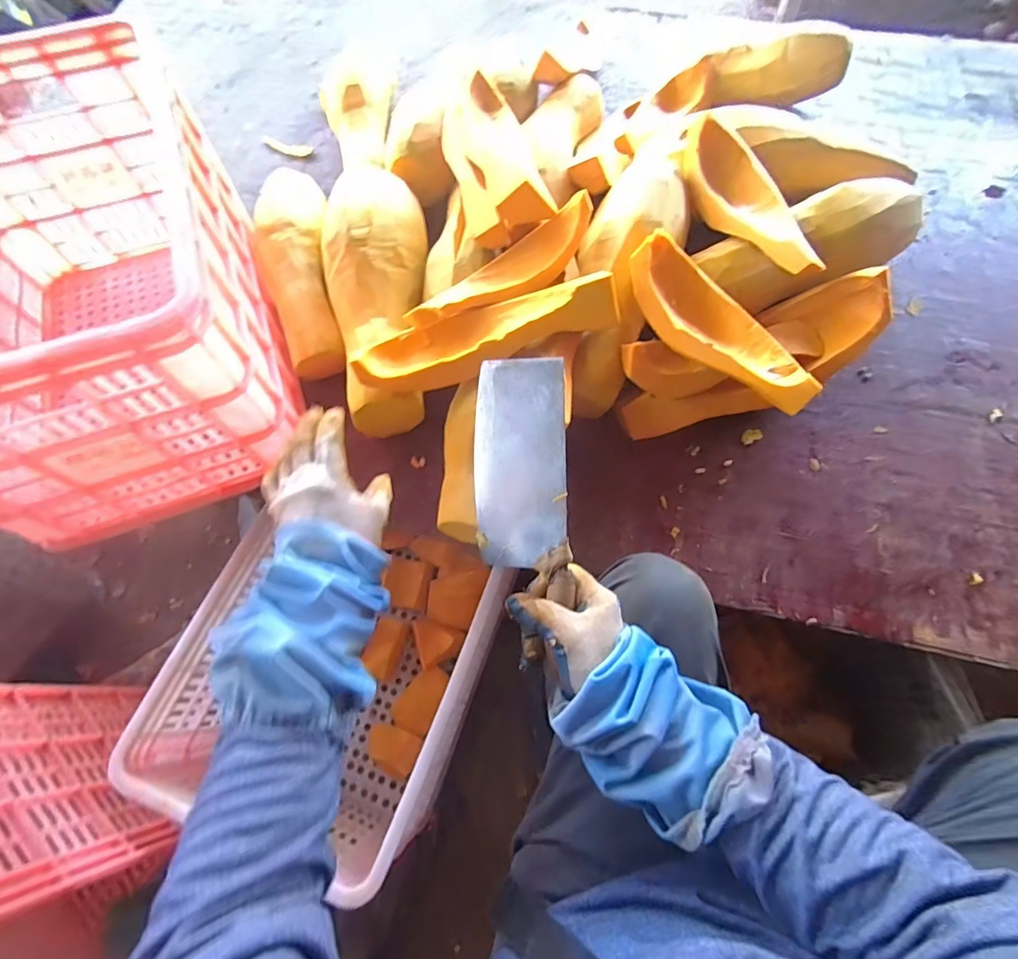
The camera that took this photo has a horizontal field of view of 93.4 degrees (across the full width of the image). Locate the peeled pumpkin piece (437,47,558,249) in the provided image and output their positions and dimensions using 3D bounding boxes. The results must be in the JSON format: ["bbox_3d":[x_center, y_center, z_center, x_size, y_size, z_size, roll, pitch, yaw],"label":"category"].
[{"bbox_3d":[-0.027,-0.459,0.656,0.117,0.078,0.317,-11,67,-3],"label":"peeled pumpkin piece"}]

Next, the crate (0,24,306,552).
[{"bbox_3d":[-0.504,-0.234,0.577,0.363,0.280,0.513,-20,68,-7],"label":"crate"}]

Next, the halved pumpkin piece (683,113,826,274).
[{"bbox_3d":[0.319,-0.360,0.616,0.094,0.050,0.250,-28,69,-10],"label":"halved pumpkin piece"}]

